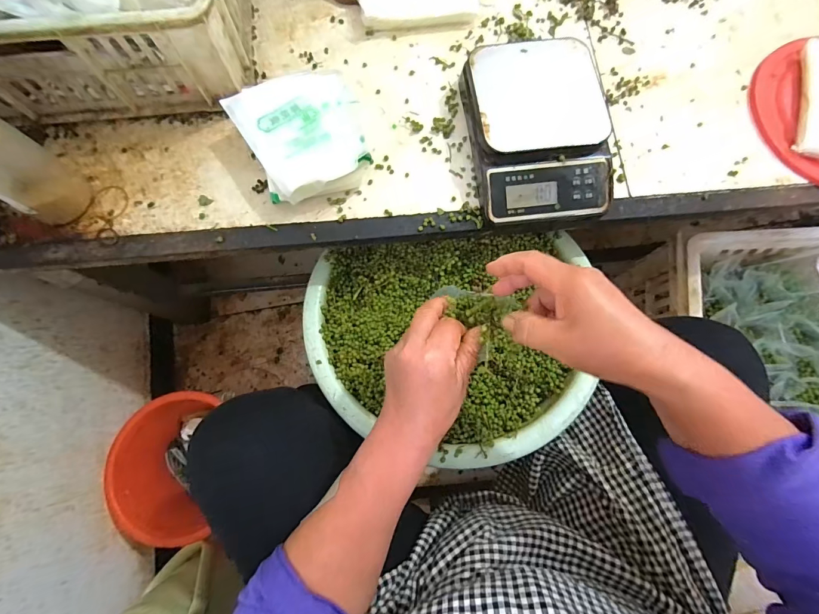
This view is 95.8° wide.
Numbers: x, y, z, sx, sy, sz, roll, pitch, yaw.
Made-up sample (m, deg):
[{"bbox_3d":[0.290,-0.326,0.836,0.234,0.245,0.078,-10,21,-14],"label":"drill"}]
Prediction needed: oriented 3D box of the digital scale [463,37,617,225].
[{"bbox_3d":[0.151,-0.206,0.439,0.155,0.053,0.206,-7,77,-3],"label":"digital scale"}]

